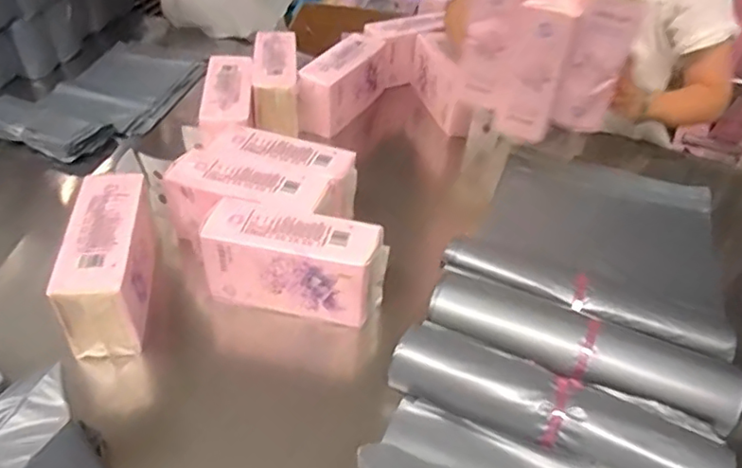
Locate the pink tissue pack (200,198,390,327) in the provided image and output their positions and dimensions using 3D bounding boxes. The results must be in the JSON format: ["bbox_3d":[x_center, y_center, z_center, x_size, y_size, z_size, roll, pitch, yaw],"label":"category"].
[{"bbox_3d":[-0.107,0.041,0.845,0.250,0.120,0.095,12,43,6],"label":"pink tissue pack"}]

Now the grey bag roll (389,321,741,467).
[{"bbox_3d":[0.219,0.209,0.724,0.393,0.053,0.108,19,45,14],"label":"grey bag roll"}]

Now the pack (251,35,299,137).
[{"bbox_3d":[-0.204,-0.325,1.249,0.098,0.110,0.269,-2,44,-9],"label":"pack"}]

